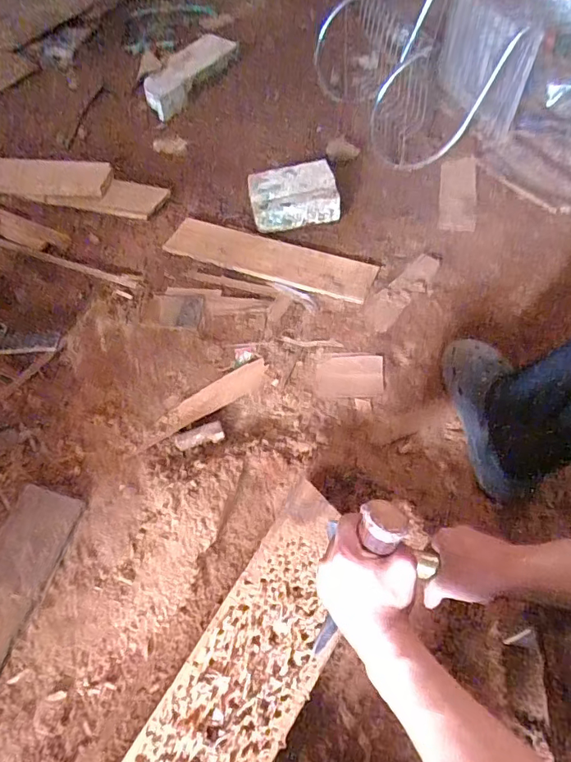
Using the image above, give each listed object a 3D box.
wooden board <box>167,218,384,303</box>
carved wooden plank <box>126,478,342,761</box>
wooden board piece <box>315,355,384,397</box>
[{"bbox_3d":[-0.032,-0.237,0.917,0.402,0.013,0.106,19,58,15],"label":"wooden board"},{"bbox_3d":[-0.065,0.334,0.482,0.120,0.012,0.483,25,63,17],"label":"carved wooden plank"},{"bbox_3d":[0.102,-0.009,0.771,0.107,0.006,0.072,-1,55,1],"label":"wooden board piece"}]

